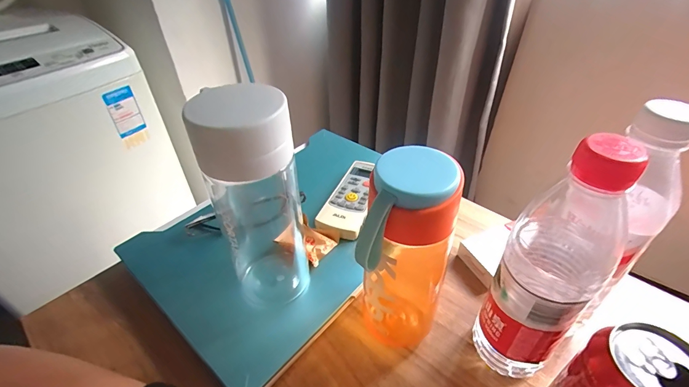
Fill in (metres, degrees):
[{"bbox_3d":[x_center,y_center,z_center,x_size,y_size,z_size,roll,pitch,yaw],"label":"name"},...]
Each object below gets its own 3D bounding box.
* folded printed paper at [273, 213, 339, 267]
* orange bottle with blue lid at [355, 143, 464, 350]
[{"bbox_3d":[-0.042,0.053,0.399,0.059,0.019,0.047,23,46,27],"label":"folded printed paper"},{"bbox_3d":[0.045,0.061,0.287,0.067,0.196,0.073,11,42,15],"label":"orange bottle with blue lid"}]

